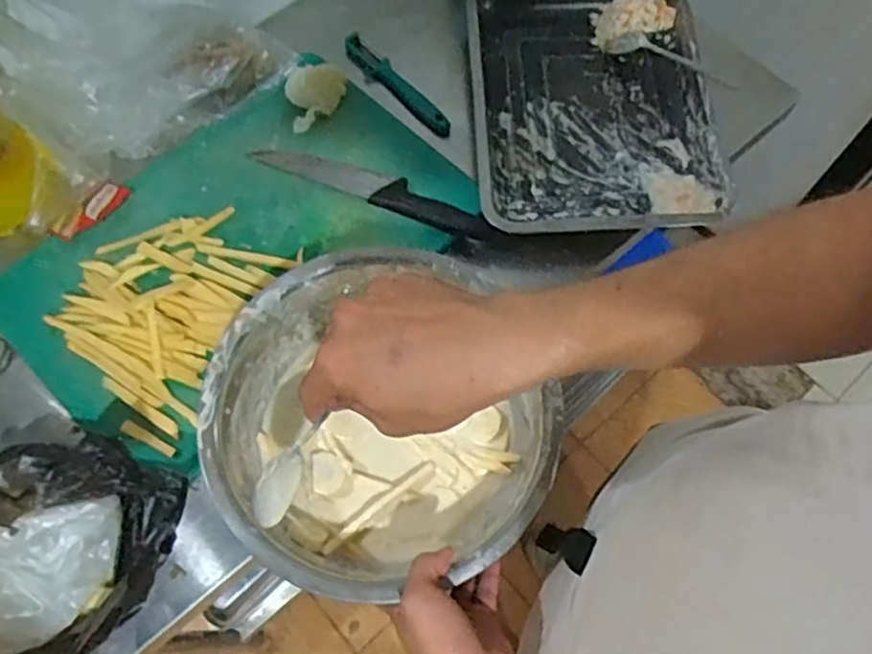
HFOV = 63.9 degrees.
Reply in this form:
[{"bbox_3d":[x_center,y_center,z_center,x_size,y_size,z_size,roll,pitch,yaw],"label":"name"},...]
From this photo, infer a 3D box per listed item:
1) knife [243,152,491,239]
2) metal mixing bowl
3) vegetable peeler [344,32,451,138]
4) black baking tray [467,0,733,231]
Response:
[{"bbox_3d":[-0.065,-0.149,0.725,0.260,0.015,0.039,21,68,8],"label":"knife"},{"bbox_3d":[-0.054,0.085,0.579,0.250,0.109,0.266,1,64,-3],"label":"metal mixing bowl"},{"bbox_3d":[-0.047,-0.273,0.793,0.034,0.018,0.168,-35,71,-19],"label":"vegetable peeler"},{"bbox_3d":[0.169,-0.251,0.772,0.254,0.046,0.338,-1,67,-1],"label":"black baking tray"}]

